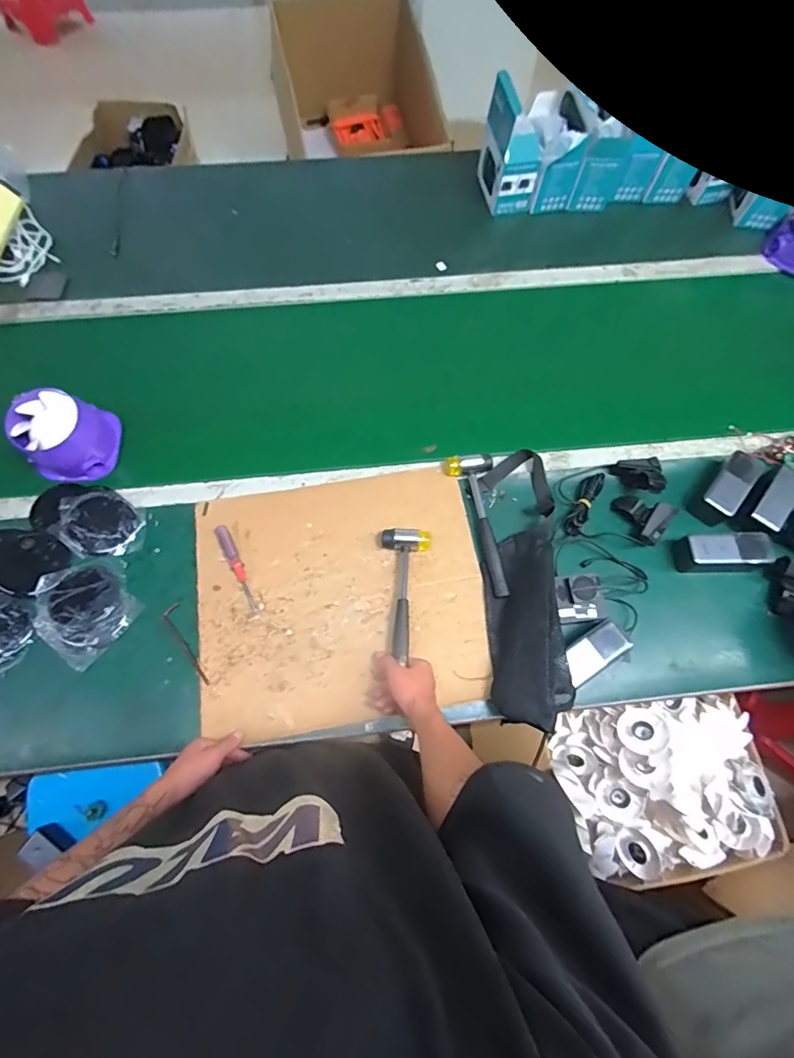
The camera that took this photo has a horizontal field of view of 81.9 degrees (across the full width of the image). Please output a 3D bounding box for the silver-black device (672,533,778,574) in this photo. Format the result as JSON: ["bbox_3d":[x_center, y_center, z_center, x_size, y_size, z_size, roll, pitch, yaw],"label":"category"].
[{"bbox_3d":[0.526,0.038,0.739,0.142,0.035,0.059,-1,69,-2],"label":"silver-black device"}]

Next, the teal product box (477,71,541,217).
[{"bbox_3d":[0.245,-0.818,1.001,0.096,0.201,0.141,-7,70,-4],"label":"teal product box"}]

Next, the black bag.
[{"bbox_3d":[0.190,0.132,0.674,0.096,0.088,0.292,2,69,-1],"label":"black bag"}]

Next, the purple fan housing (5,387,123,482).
[{"bbox_3d":[-0.552,-0.160,0.774,0.135,0.097,0.124,0,70,-1],"label":"purple fan housing"}]

